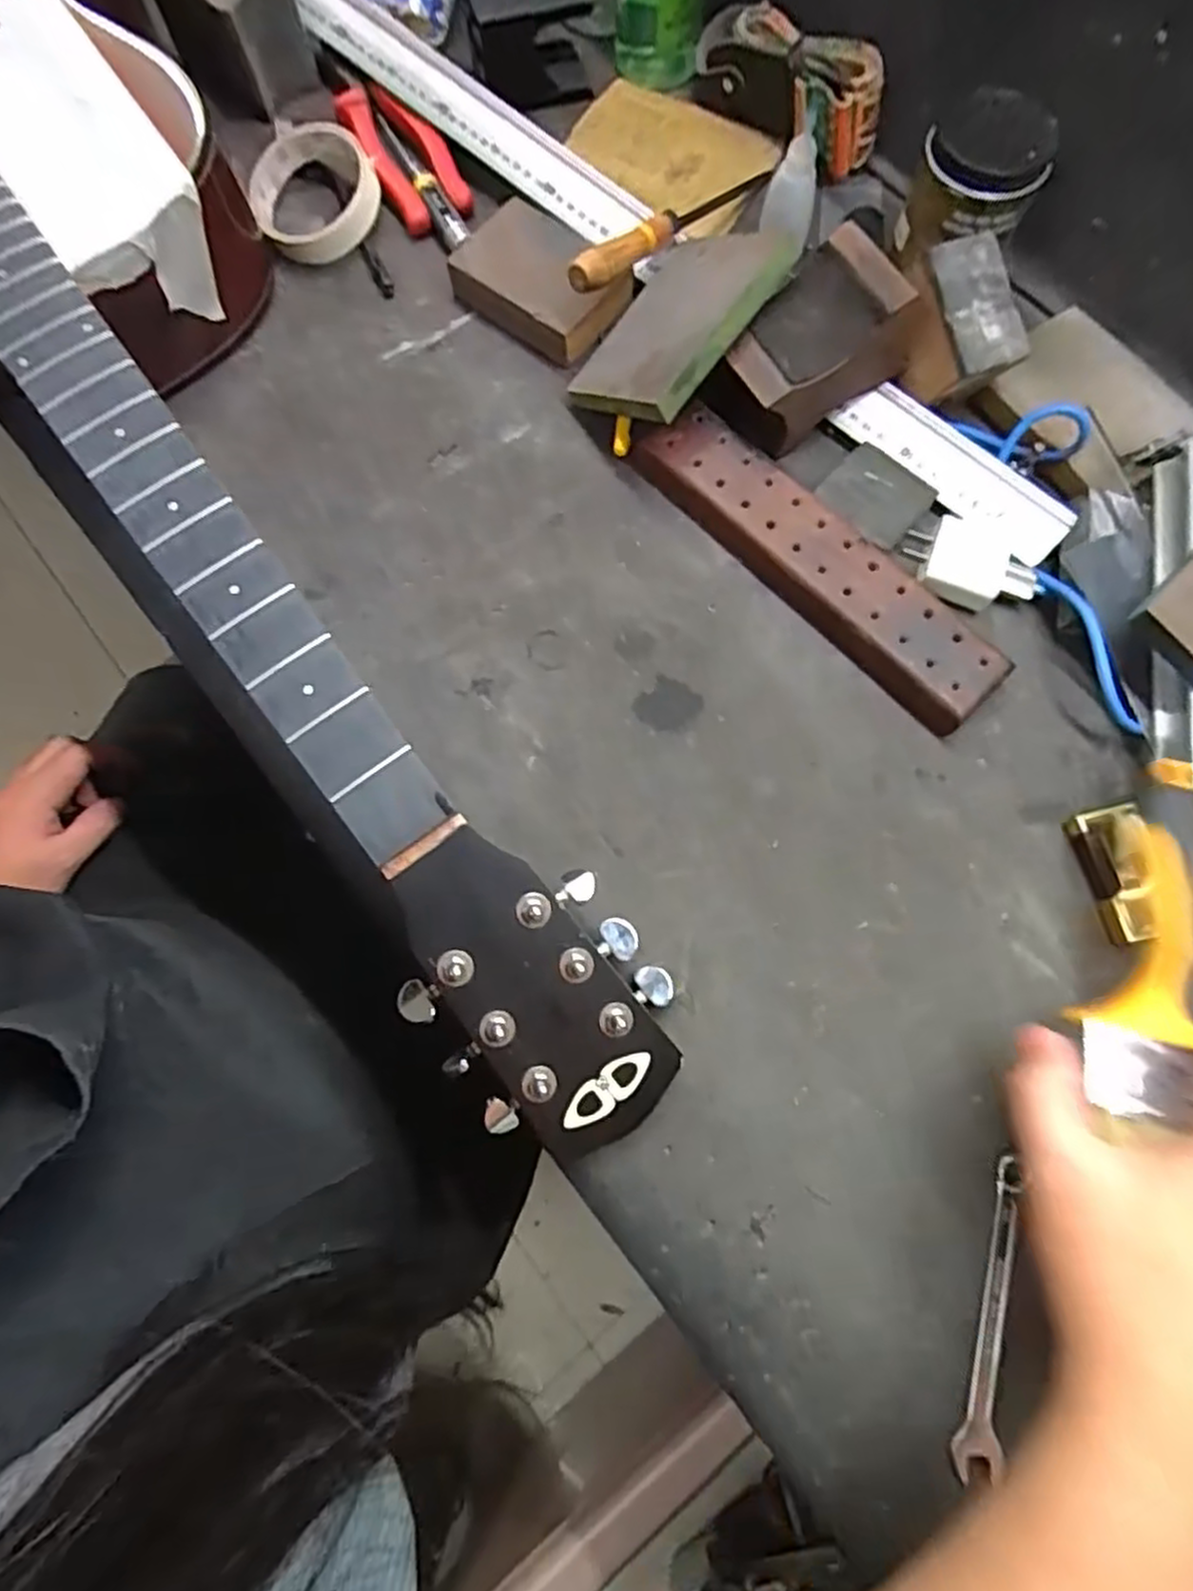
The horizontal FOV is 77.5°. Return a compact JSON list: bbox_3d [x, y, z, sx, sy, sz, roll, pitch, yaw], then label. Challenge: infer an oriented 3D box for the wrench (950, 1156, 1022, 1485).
[{"bbox_3d":[0.180,0.234,0.337,0.019,0.010,0.129,16,76,6],"label":"wrench"}]

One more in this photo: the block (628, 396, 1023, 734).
[{"bbox_3d":[0.125,-0.138,0.433,0.055,0.020,0.245,-44,78,-9],"label":"block"}]

